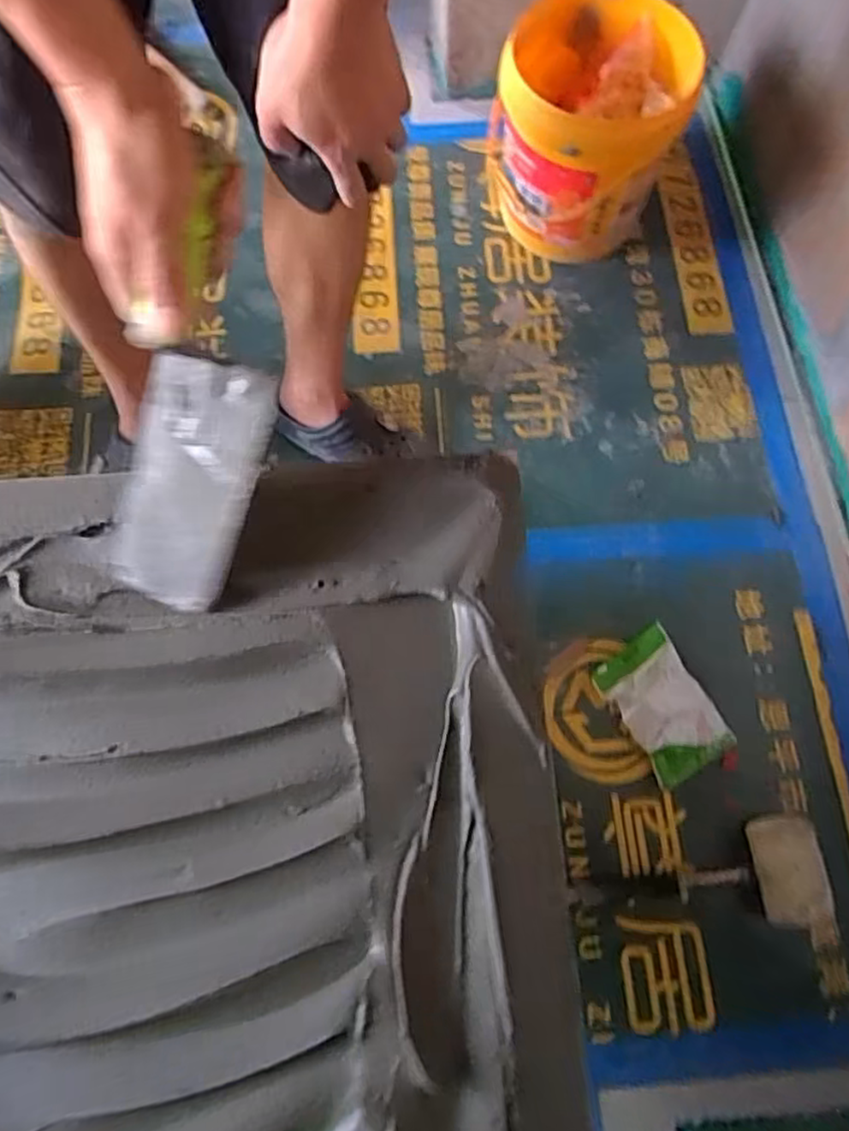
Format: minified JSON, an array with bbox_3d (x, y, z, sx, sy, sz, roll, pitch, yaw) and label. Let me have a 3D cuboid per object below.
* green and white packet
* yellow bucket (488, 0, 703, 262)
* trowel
[{"bbox_3d":[0.292,0.171,0.835,0.108,0.034,0.166,-31,75,-8],"label":"green and white packet"},{"bbox_3d":[0.214,-0.587,0.953,0.238,0.270,0.233,0,73,1],"label":"yellow bucket"},{"bbox_3d":[-0.154,-0.103,0.445,0.100,0.067,0.284,21,113,6],"label":"trowel"}]

